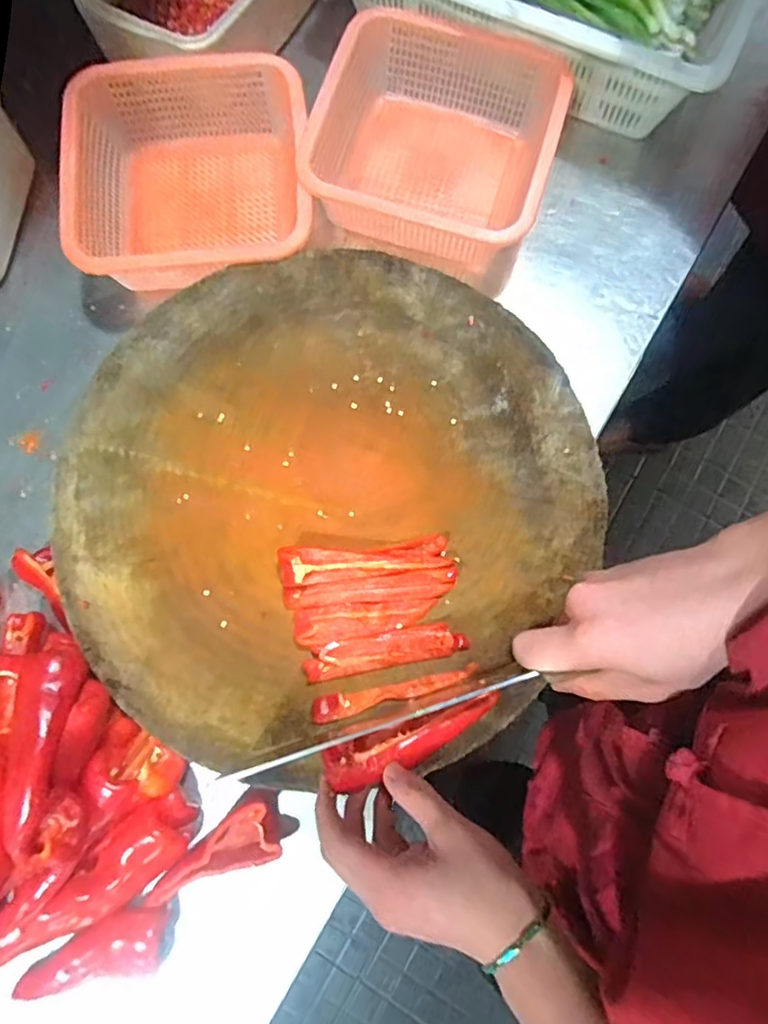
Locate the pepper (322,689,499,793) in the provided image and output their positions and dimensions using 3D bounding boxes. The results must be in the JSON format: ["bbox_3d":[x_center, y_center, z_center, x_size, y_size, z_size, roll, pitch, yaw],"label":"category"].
[{"bbox_3d":[0.021,0.153,0.395,0.122,0.015,0.029,-18,78,-14],"label":"pepper"}]

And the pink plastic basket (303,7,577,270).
[{"bbox_3d":[0.047,-0.334,0.541,0.206,0.082,0.204,18,79,5],"label":"pink plastic basket"}]

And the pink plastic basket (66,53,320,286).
[{"bbox_3d":[-0.174,-0.301,0.533,0.207,0.067,0.207,-6,78,0],"label":"pink plastic basket"}]

